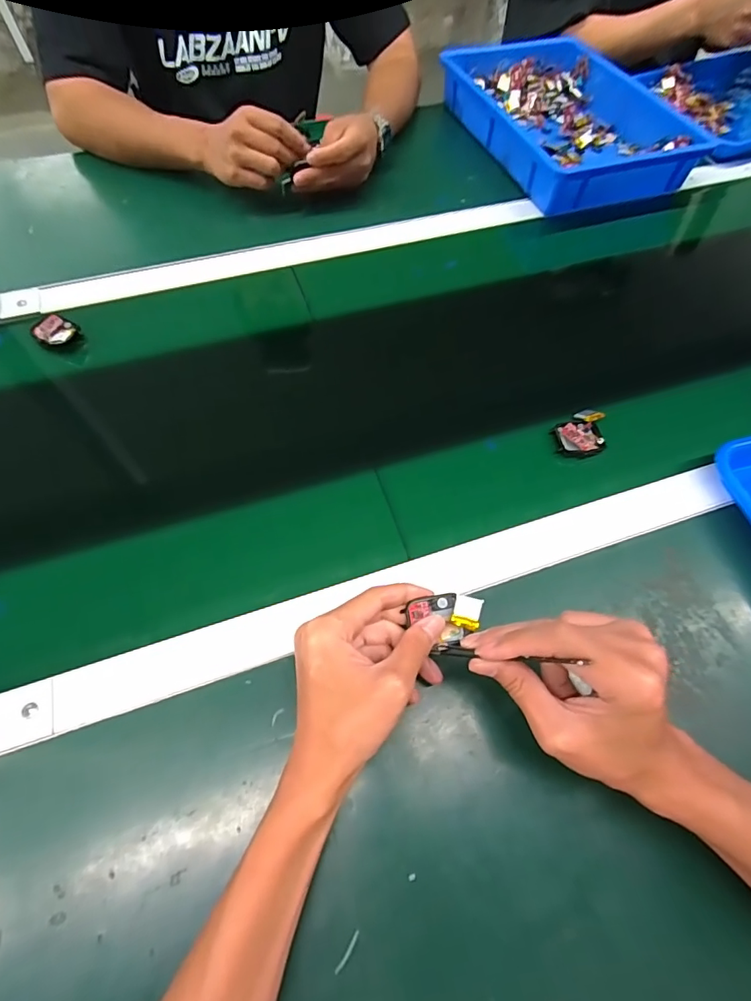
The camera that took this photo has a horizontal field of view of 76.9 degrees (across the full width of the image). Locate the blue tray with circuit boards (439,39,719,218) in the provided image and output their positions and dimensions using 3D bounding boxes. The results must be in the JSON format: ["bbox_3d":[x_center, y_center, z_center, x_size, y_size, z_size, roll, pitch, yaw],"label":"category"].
[{"bbox_3d":[0.277,-0.568,0.702,0.245,0.058,0.360,-18,63,-11],"label":"blue tray with circuit boards"}]

